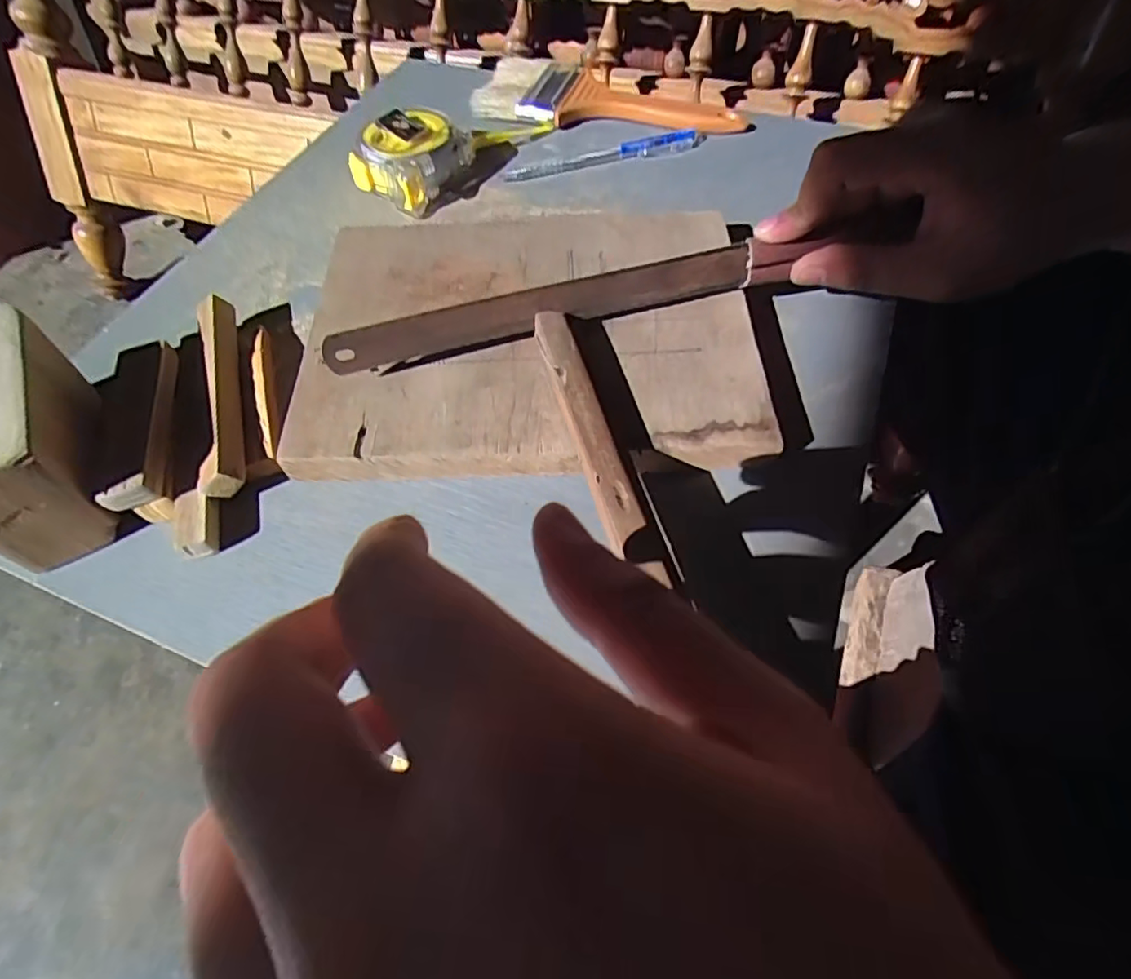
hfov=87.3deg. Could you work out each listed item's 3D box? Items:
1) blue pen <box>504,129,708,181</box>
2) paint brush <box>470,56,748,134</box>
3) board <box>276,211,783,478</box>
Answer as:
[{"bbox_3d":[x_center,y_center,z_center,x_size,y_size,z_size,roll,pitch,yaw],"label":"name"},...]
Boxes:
[{"bbox_3d":[0.026,-0.222,0.390,0.135,0.011,0.014,-12,58,-6],"label":"blue pen"},{"bbox_3d":[0.028,-0.269,0.411,0.185,0.022,0.056,18,60,12],"label":"paint brush"},{"bbox_3d":[-0.017,-0.080,0.296,0.211,0.022,0.158,-1,58,0],"label":"board"}]

